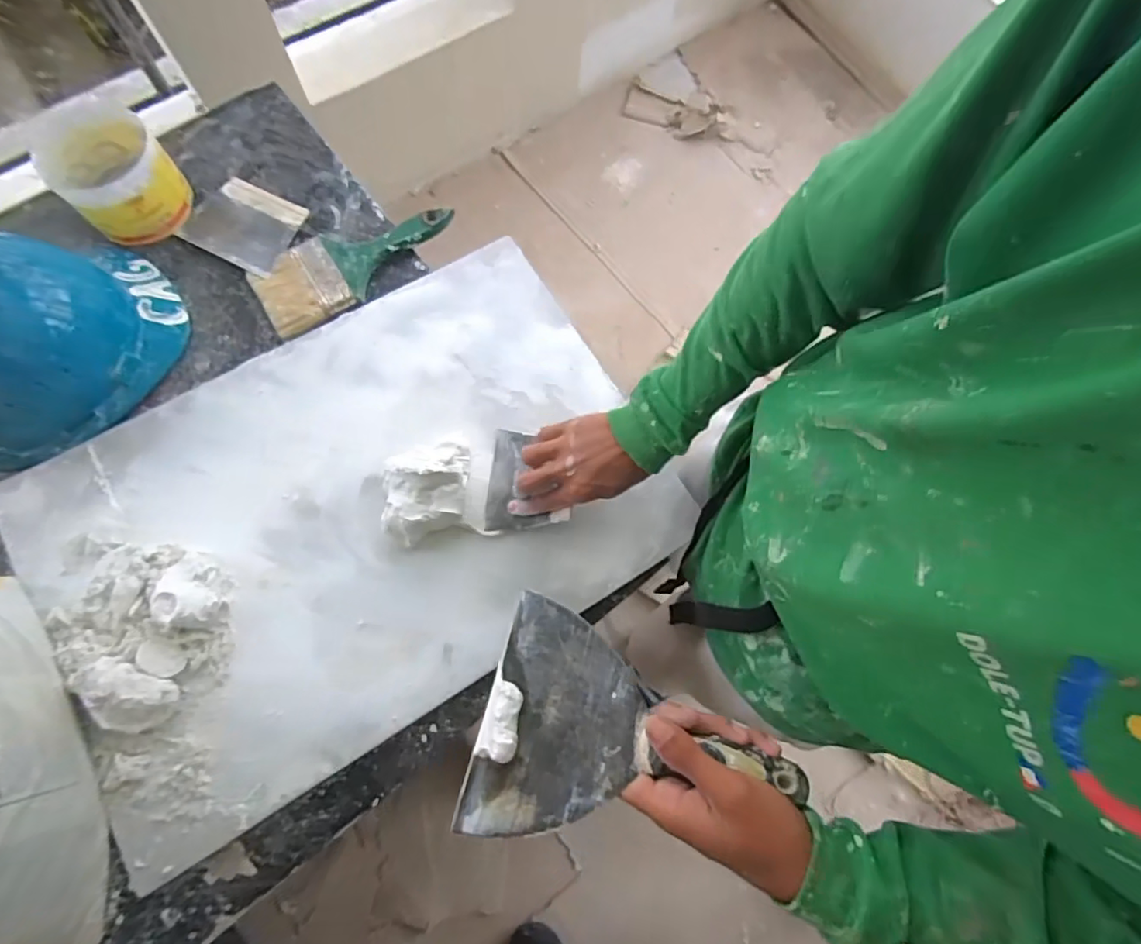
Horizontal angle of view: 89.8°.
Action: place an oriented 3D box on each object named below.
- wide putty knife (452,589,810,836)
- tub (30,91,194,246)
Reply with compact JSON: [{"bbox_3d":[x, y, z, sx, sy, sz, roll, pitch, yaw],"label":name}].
[{"bbox_3d":[0.047,0.170,0.362,0.200,0.030,0.134,15,74,3],"label":"wide putty knife"},{"bbox_3d":[-0.502,-0.332,0.635,0.108,0.075,0.133,-38,79,-13],"label":"tub"}]

